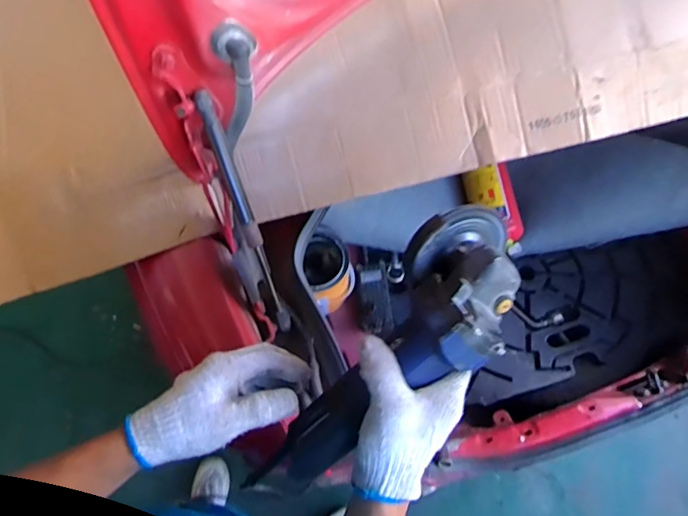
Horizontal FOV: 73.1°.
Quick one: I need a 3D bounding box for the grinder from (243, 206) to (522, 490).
[{"bbox_3d":[0.046,0.095,0.417,0.107,0.080,0.308,43,100,23],"label":"grinder"}]

